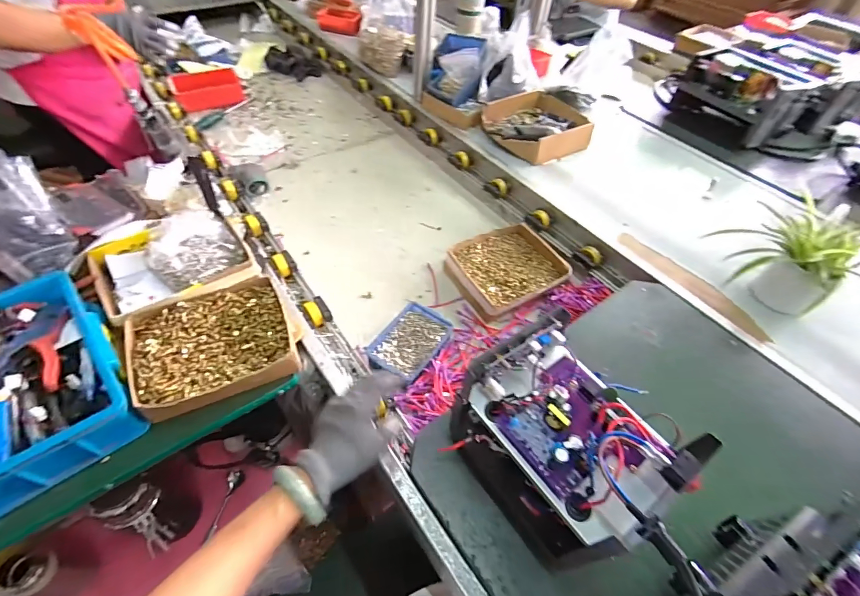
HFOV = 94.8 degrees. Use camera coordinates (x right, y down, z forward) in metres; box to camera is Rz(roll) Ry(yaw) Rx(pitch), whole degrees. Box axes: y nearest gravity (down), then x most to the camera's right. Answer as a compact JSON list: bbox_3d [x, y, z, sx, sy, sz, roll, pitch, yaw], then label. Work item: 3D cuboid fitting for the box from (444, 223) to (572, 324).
[{"bbox_3d":[0.166,-0.063,0.854,0.226,0.050,0.199,-21,56,-19],"label":"box"}]

